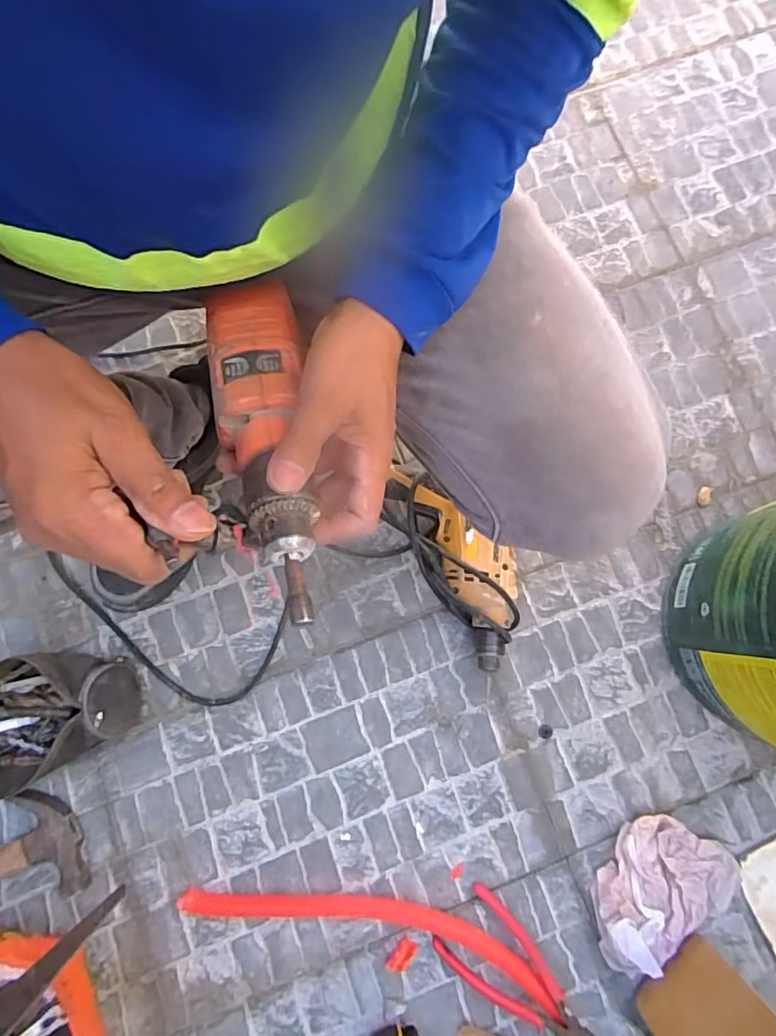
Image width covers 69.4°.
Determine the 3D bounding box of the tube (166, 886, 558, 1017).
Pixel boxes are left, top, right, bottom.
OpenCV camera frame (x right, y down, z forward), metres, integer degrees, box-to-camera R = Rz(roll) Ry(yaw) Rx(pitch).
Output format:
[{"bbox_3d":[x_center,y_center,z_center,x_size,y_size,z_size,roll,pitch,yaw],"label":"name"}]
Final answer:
[{"bbox_3d":[-0.021,0.432,0.590,0.396,0.021,0.057,13,79,2],"label":"tube"}]

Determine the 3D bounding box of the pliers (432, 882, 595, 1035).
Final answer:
[{"bbox_3d":[0.141,0.478,0.578,0.179,0.029,0.080,41,81,7],"label":"pliers"}]

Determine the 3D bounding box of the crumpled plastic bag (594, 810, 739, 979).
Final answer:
[{"bbox_3d":[0.286,0.390,0.596,0.166,0.038,0.118,-33,81,-7],"label":"crumpled plastic bag"}]

